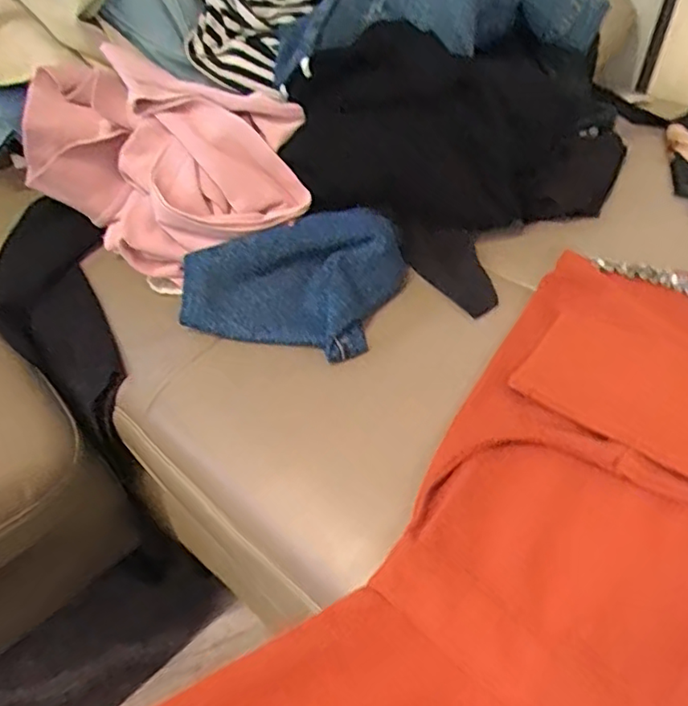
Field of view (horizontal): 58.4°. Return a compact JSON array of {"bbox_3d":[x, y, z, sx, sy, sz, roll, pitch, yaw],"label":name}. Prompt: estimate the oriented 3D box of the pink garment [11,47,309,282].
[{"bbox_3d":[-0.169,-0.188,0.603,0.266,0.118,0.191,33,56,29],"label":"pink garment"}]

